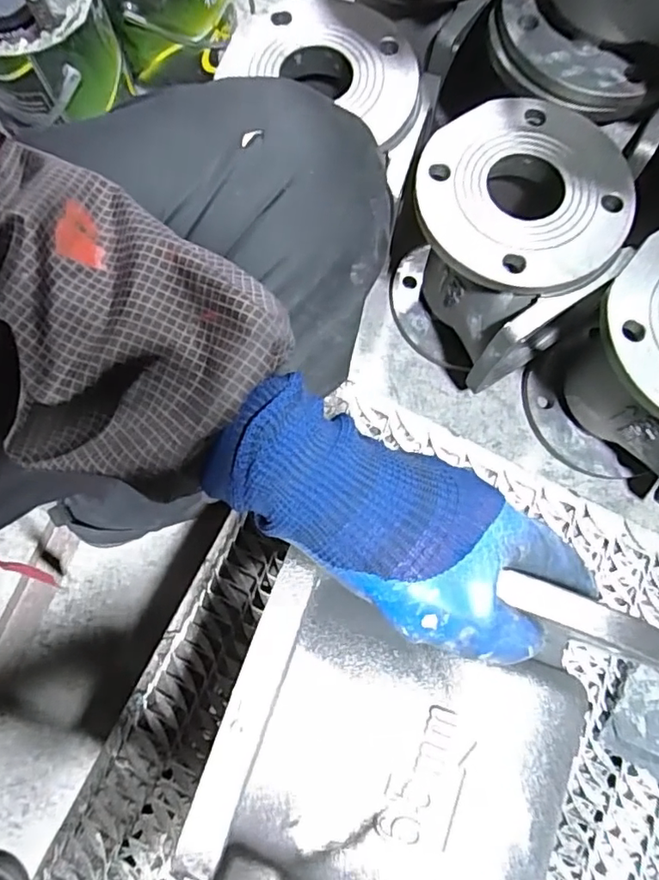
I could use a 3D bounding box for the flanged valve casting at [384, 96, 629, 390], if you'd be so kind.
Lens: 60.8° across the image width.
[{"bbox_3d":[0.162,-0.174,0.545,0.166,0.192,0.177,0,76,1],"label":"flanged valve casting"}]

